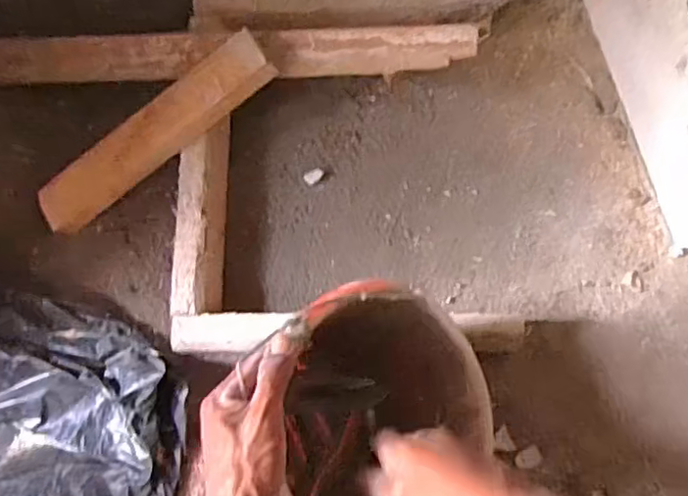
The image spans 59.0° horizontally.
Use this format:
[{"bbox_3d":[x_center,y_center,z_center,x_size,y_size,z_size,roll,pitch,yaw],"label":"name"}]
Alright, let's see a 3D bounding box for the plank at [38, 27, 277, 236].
[{"bbox_3d":[-0.218,-0.130,0.696,0.307,0.034,0.062,-35,76,10],"label":"plank"}]

